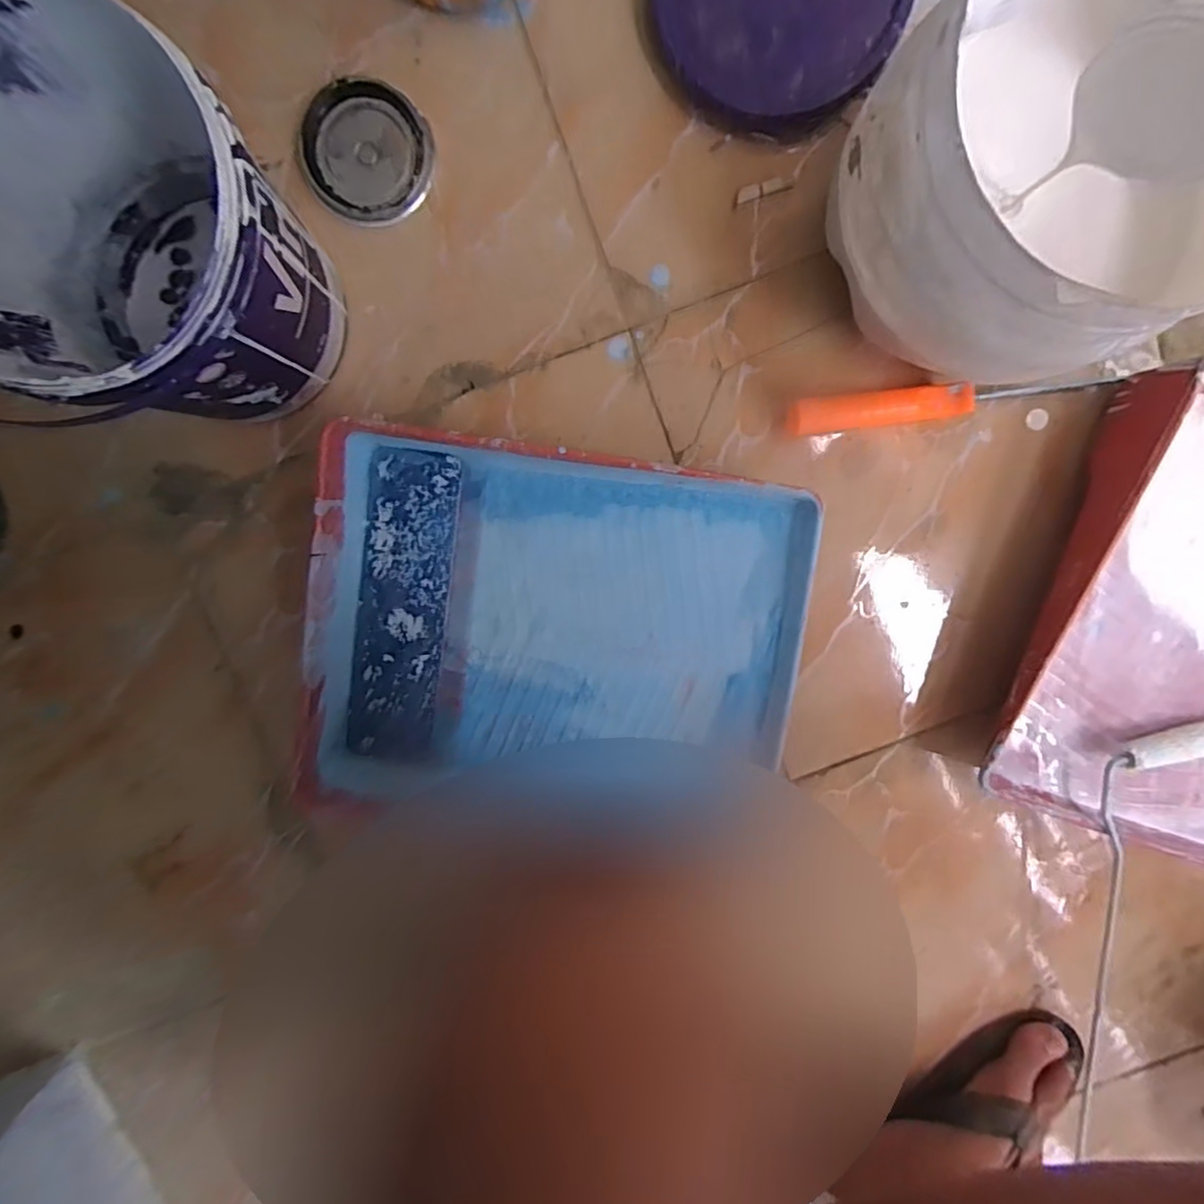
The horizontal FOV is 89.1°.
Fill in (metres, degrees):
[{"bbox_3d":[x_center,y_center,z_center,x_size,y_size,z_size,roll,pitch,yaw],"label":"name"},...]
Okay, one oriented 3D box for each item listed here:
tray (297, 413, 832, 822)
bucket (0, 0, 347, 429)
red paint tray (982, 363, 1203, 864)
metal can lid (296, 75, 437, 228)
[{"bbox_3d":[-0.027,0.030,0.481,0.366,0.074,0.282,6,97,-3],"label":"tray"},{"bbox_3d":[-0.276,-0.207,0.381,0.186,0.187,0.186,0,97,-3],"label":"bucket"},{"bbox_3d":[0.491,0.024,0.500,0.274,0.079,0.358,19,96,-5],"label":"red paint tray"},{"bbox_3d":[-0.177,-0.338,0.459,0.097,0.010,0.093,0,97,-3],"label":"metal can lid"}]

